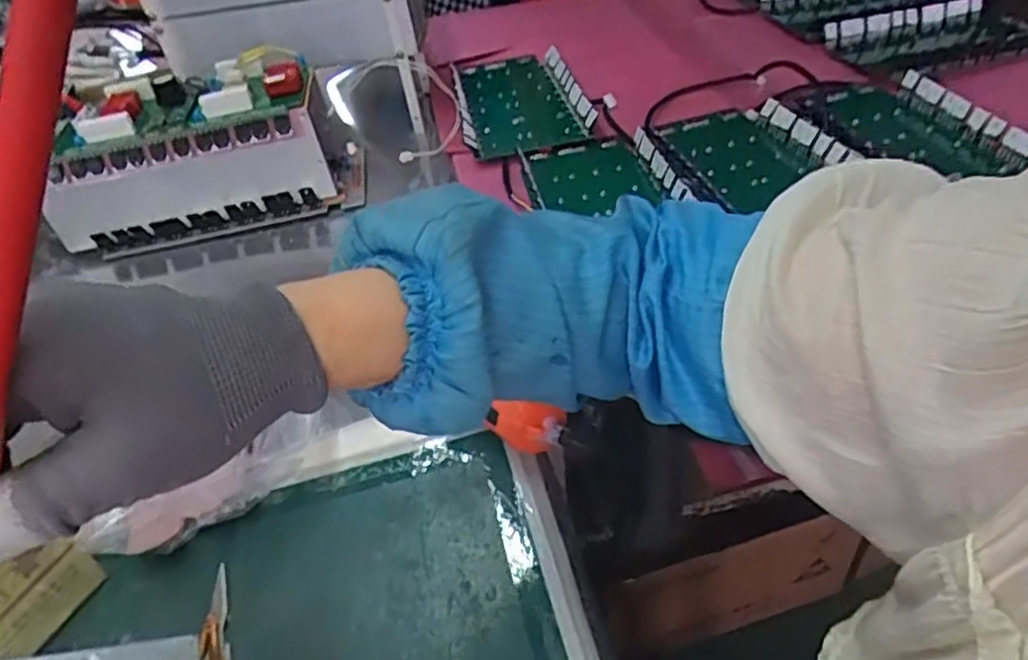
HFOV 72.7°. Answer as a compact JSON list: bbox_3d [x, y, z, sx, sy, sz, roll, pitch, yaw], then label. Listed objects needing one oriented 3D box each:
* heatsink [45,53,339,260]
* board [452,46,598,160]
[{"bbox_3d":[-0.347,-0.193,0.753,0.286,0.133,0.124,-10,42,-3],"label":"heatsink"},{"bbox_3d":[0.002,-0.305,0.892,0.148,0.030,0.287,-9,42,-2],"label":"board"}]

